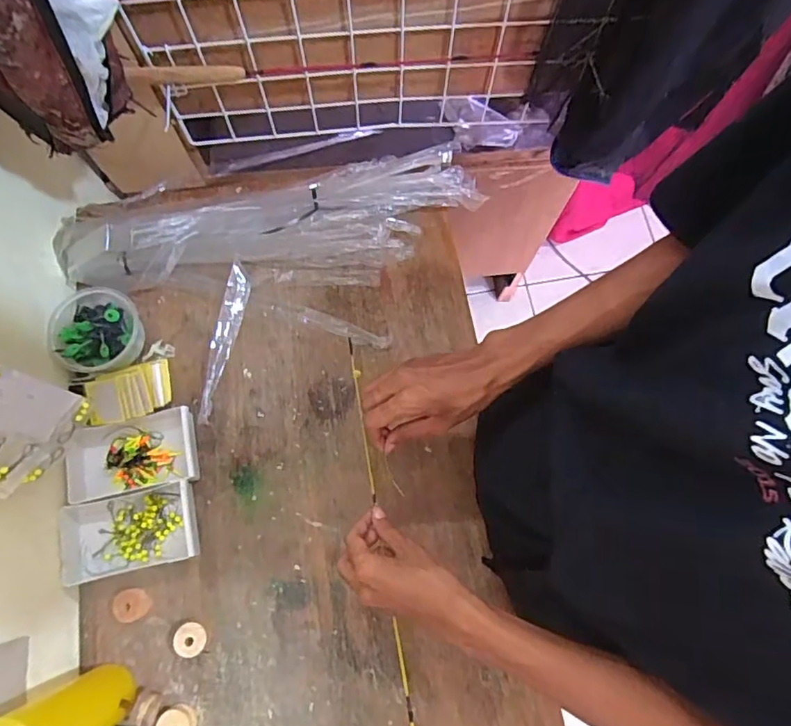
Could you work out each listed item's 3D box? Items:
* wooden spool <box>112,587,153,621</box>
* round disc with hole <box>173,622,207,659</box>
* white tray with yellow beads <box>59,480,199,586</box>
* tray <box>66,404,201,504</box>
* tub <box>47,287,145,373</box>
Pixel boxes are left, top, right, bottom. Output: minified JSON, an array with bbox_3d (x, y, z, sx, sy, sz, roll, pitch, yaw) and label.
[{"bbox_3d":[-0.287,0.262,0.581,0.037,0.020,0.032,-5,74,-2],"label":"wooden spool"},{"bbox_3d":[-0.216,0.294,0.570,0.031,0.026,0.032,0,74,0],"label":"round disc with hole"},{"bbox_3d":[-0.297,0.190,0.595,0.157,0.034,0.088,-11,74,-4],"label":"white tray with yellow beads"},{"bbox_3d":[-0.309,0.106,0.619,0.153,0.031,0.085,-10,74,-3],"label":"tray"},{"bbox_3d":[-0.352,-0.033,0.645,0.092,0.055,0.104,-9,74,-3],"label":"tub"}]

